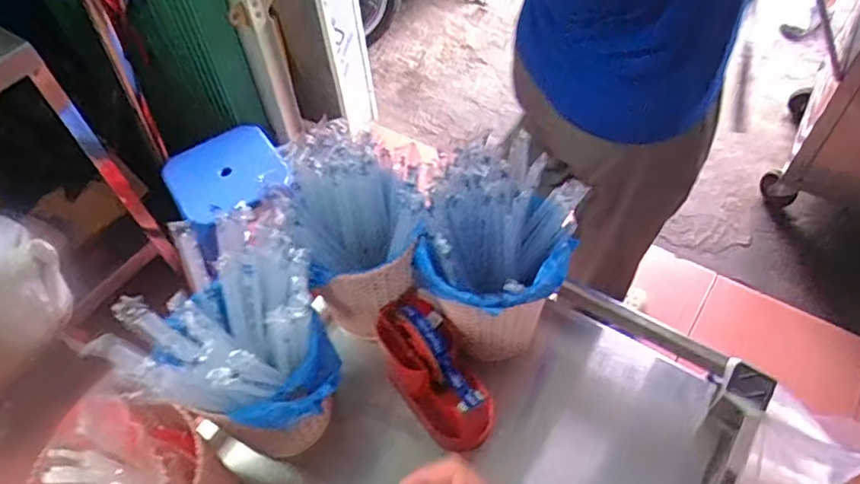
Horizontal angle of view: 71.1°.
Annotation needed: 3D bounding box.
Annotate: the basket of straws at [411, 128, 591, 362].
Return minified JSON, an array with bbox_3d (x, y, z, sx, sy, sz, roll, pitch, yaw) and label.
[{"bbox_3d":[0.067,0.013,0.590,0.129,0.190,0.139,35,63,26],"label":"basket of straws"}]

